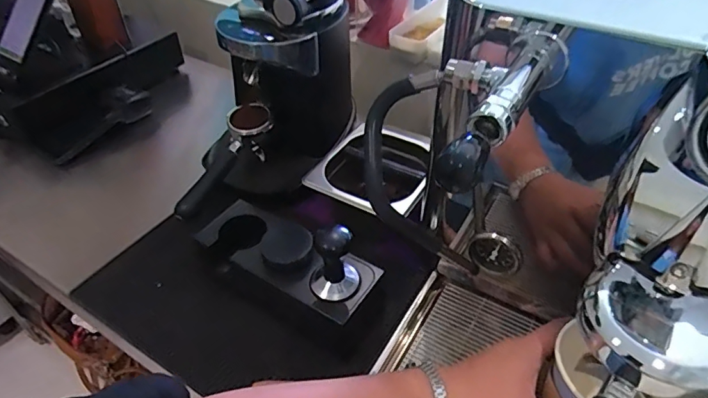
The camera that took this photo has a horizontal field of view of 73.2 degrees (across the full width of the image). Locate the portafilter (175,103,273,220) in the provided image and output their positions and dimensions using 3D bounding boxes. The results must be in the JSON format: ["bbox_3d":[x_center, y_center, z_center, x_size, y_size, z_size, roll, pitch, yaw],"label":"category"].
[{"bbox_3d":[-0.193,-0.057,0.710,0.071,0.037,0.205,22,69,22],"label":"portafilter"}]

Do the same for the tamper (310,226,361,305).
[{"bbox_3d":[-0.023,0.071,0.539,0.056,0.077,0.057,-3,44,-2],"label":"tamper"}]

